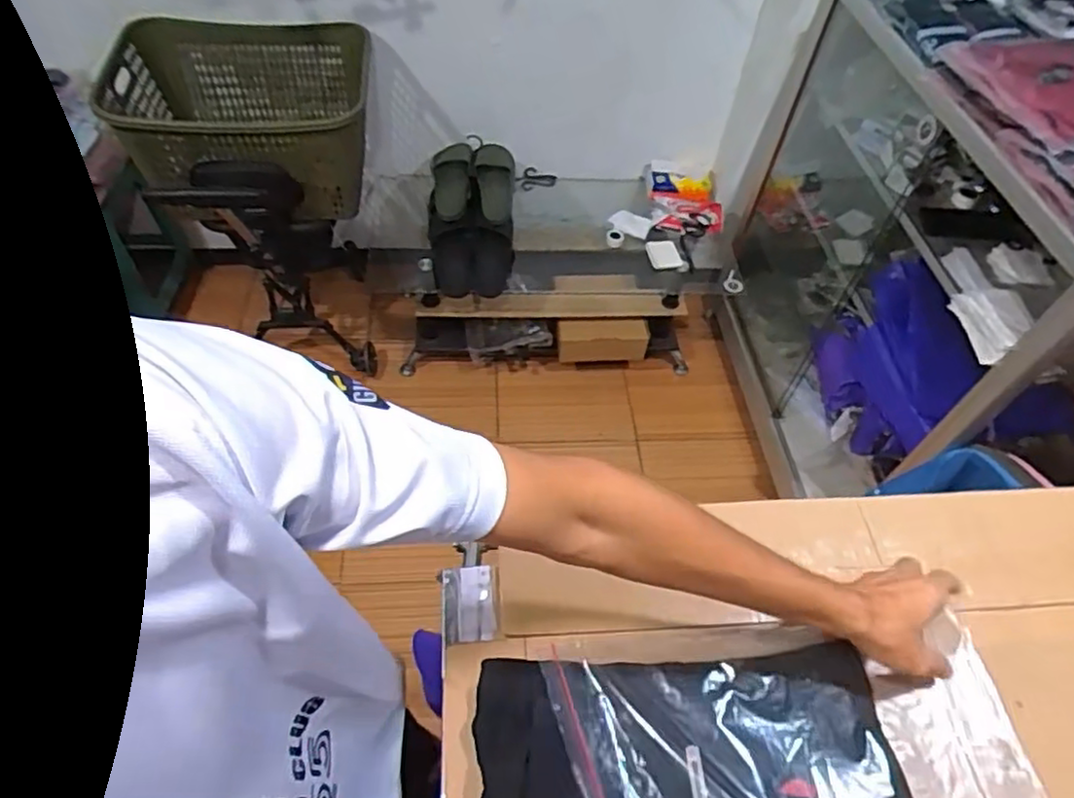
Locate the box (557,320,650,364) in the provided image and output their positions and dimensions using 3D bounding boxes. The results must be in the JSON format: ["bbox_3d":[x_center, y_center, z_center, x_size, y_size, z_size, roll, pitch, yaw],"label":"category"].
[{"bbox_3d":[0.188,-0.166,1.932,0.262,0.102,0.091,-5,54,-8],"label":"box"}]

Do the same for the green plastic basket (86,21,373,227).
[{"bbox_3d":[-0.676,-0.667,1.571,0.560,0.272,0.432,-4,54,-6],"label":"green plastic basket"}]

